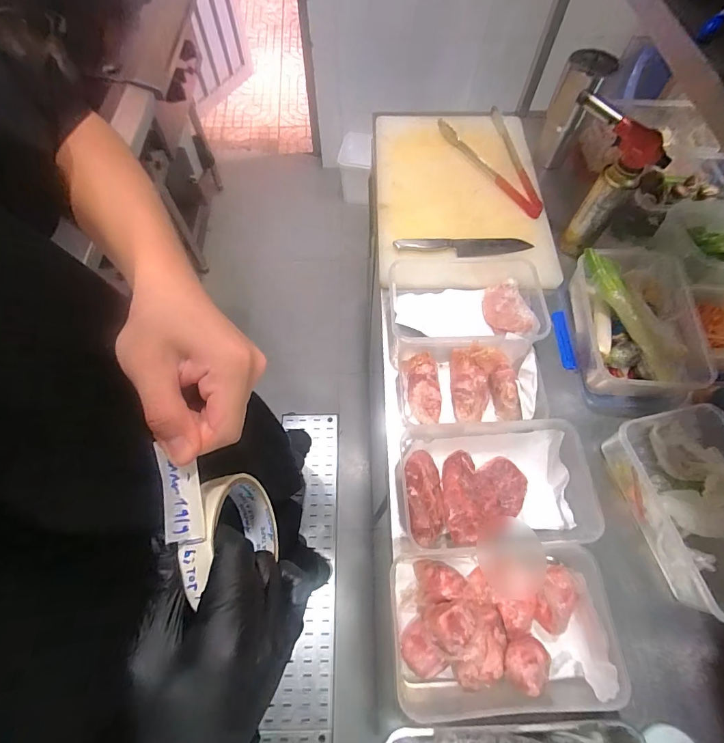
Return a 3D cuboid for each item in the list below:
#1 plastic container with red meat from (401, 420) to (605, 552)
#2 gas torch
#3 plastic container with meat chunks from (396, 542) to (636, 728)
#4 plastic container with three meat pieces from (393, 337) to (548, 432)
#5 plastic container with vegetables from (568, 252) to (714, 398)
[{"bbox_3d":[0.195,0.165,0.559,0.279,0.082,0.165,-2,65,-1],"label":"plastic container with red meat"},{"bbox_3d":[0.414,-0.348,0.699,0.056,0.222,0.171,-24,68,-11],"label":"gas torch"},{"bbox_3d":[0.170,0.311,0.467,0.259,0.077,0.166,-3,65,-2],"label":"plastic container with meat chunks"},{"bbox_3d":[0.168,0.023,0.615,0.215,0.072,0.152,-2,65,-1],"label":"plastic container with three meat pieces"},{"bbox_3d":[0.464,-0.078,0.653,0.166,0.088,0.268,3,65,1],"label":"plastic container with vegetables"}]

